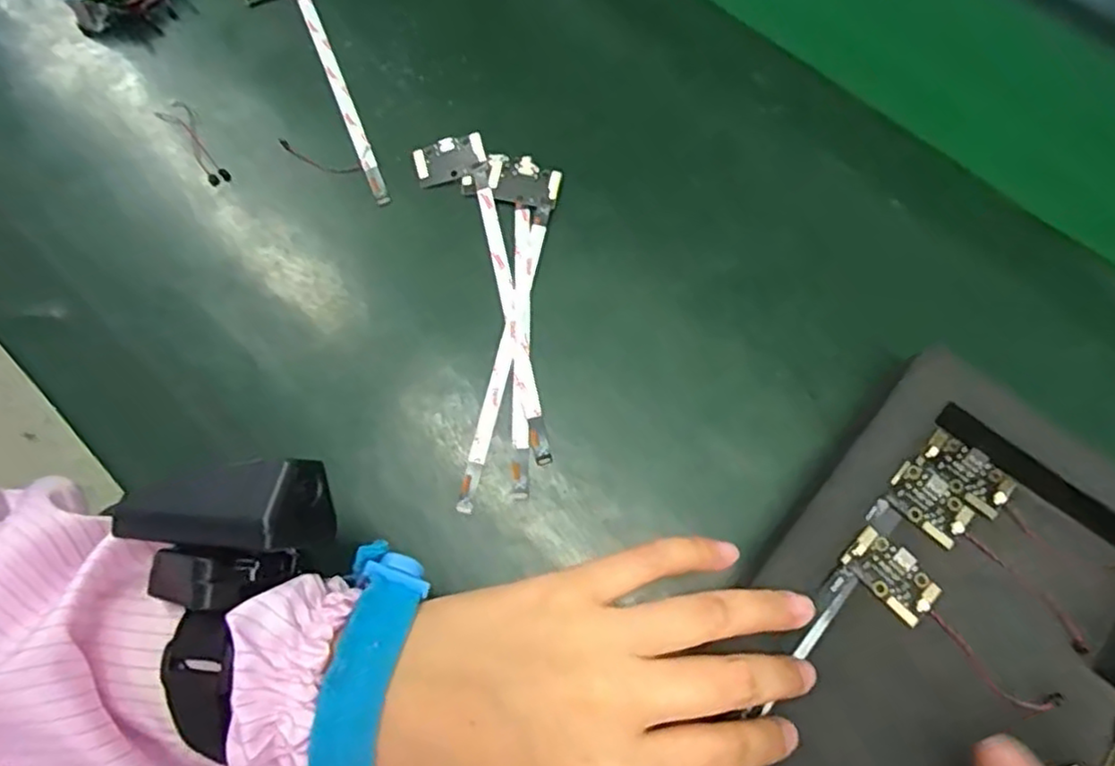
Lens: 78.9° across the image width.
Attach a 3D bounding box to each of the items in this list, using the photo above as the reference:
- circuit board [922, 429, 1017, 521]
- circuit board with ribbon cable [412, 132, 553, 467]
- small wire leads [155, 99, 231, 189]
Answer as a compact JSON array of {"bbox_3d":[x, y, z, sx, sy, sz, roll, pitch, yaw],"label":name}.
[{"bbox_3d":[0.173,0.037,0.285,0.021,0.004,0.037,-41,75,-13],"label":"circuit board"},{"bbox_3d":[-0.036,-0.045,0.330,0.035,0.012,0.177,-14,70,-5],"label":"circuit board with ribbon cable"},{"bbox_3d":[-0.193,-0.128,0.360,0.016,0.009,0.062,-36,73,-12],"label":"small wire leads"}]

